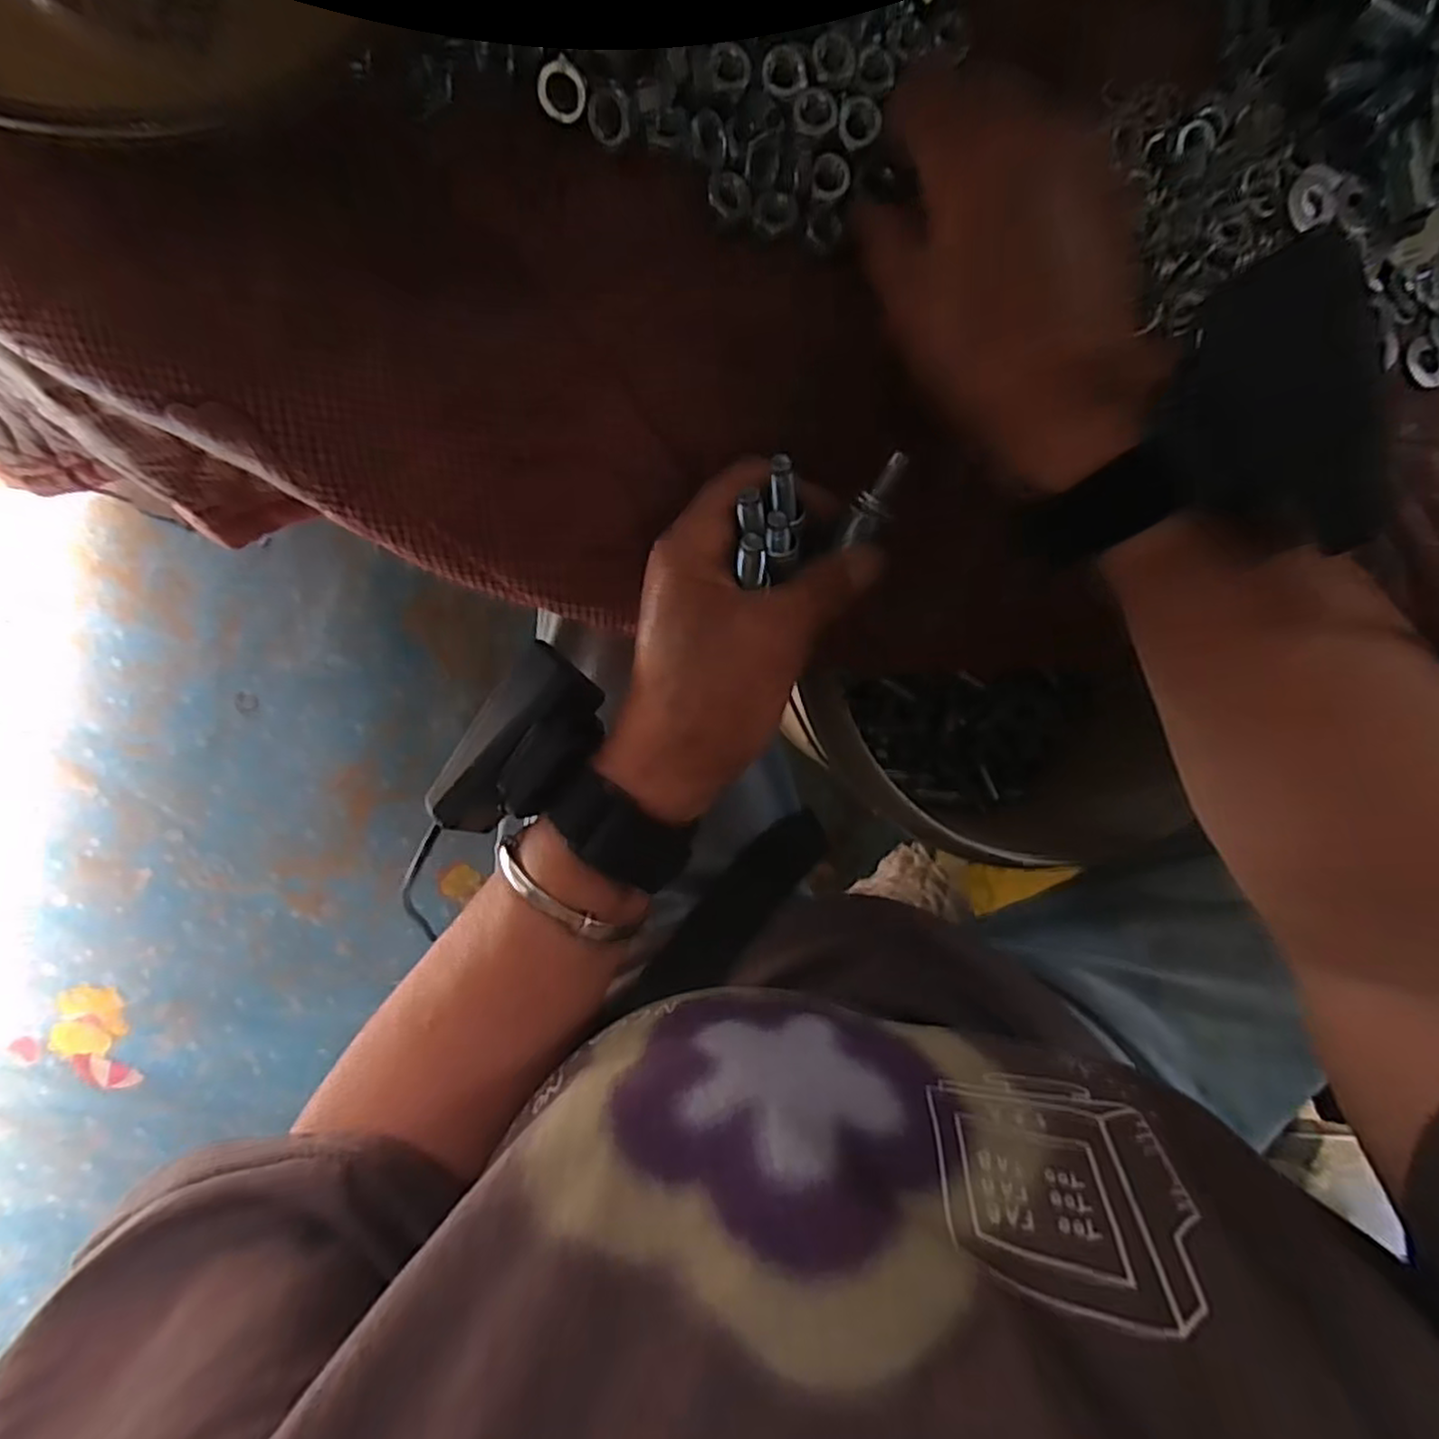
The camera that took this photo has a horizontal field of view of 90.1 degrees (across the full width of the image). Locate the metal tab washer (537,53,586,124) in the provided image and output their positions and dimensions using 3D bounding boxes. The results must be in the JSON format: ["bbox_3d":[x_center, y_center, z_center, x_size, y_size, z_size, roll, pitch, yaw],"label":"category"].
[{"bbox_3d":[-0.052,-0.206,0.236,0.015,0.004,0.015,1,134,1],"label":"metal tab washer"}]

